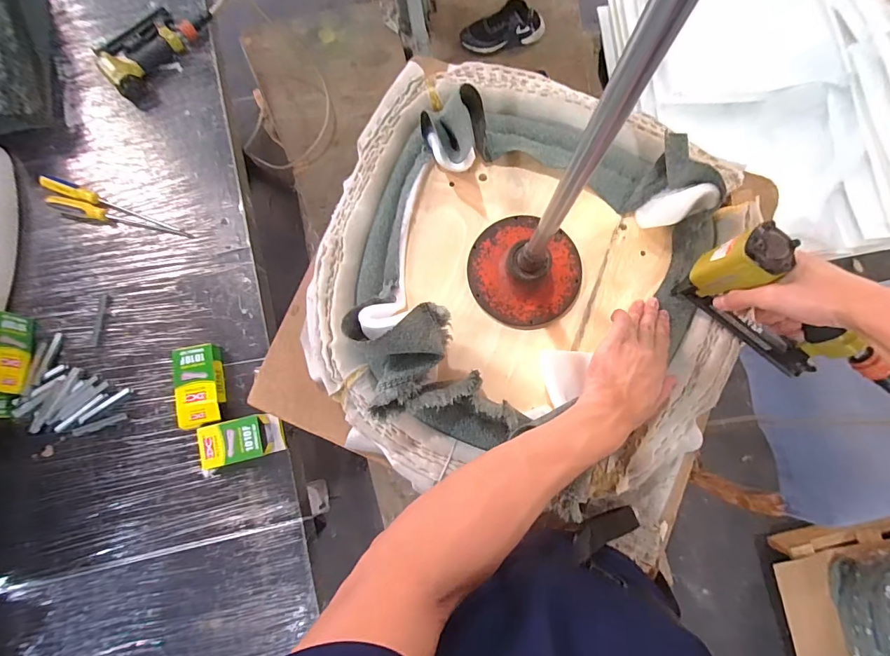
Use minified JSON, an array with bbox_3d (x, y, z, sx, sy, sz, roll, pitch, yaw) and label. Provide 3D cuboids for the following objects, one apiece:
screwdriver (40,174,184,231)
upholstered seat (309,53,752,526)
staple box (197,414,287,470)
[{"bbox_3d":[-0.699,-0.254,0.876,0.317,0.044,0.031,21,81,4],"label":"screwdriver"},{"bbox_3d":[0.108,-0.064,0.514,0.536,0.132,0.536,19,81,4],"label":"upholstered seat"},{"bbox_3d":[-0.378,0.207,0.789,0.144,0.035,0.076,-14,80,-2],"label":"staple box"}]

